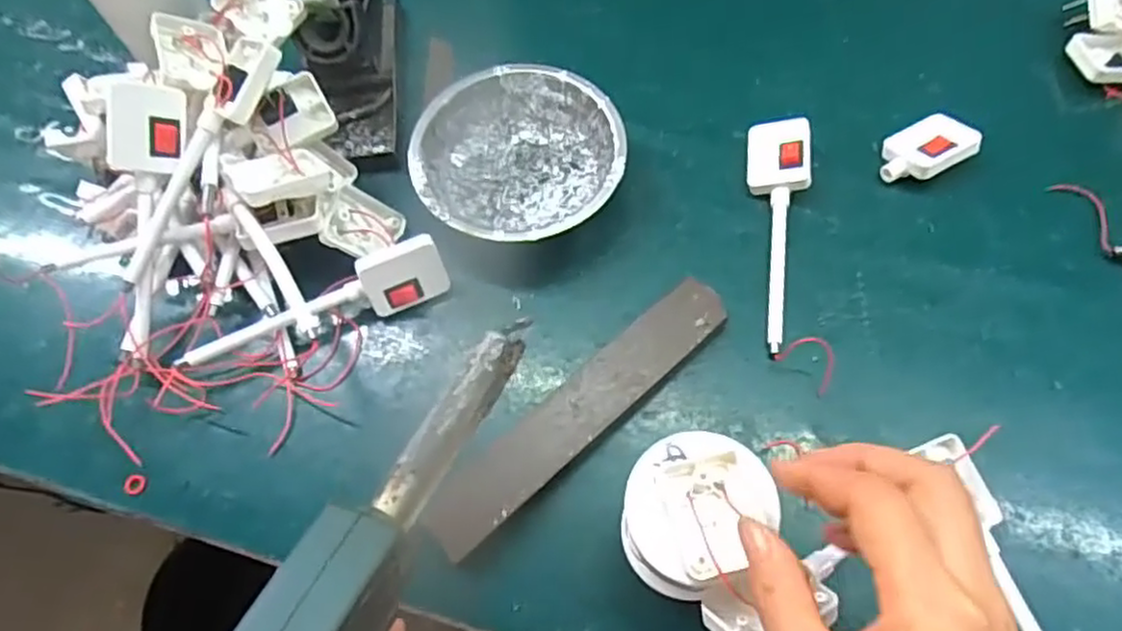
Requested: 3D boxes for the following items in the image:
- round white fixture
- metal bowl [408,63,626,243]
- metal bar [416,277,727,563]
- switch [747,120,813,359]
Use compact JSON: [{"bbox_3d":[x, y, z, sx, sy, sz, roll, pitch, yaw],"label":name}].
[{"bbox_3d":[0.058,0.083,0.305,0.061,0.016,0.069,14,65,9],"label":"round white fixture"},{"bbox_3d":[-0.026,-0.093,0.444,0.123,0.036,0.124,-1,64,2],"label":"metal bowl"},{"bbox_3d":[0.010,0.050,0.387,0.196,0.017,0.039,-39,69,-16],"label":"metal bar"},{"bbox_3d":[0.133,-0.053,0.427,0.035,0.022,0.148,2,64,3],"label":"switch"}]

